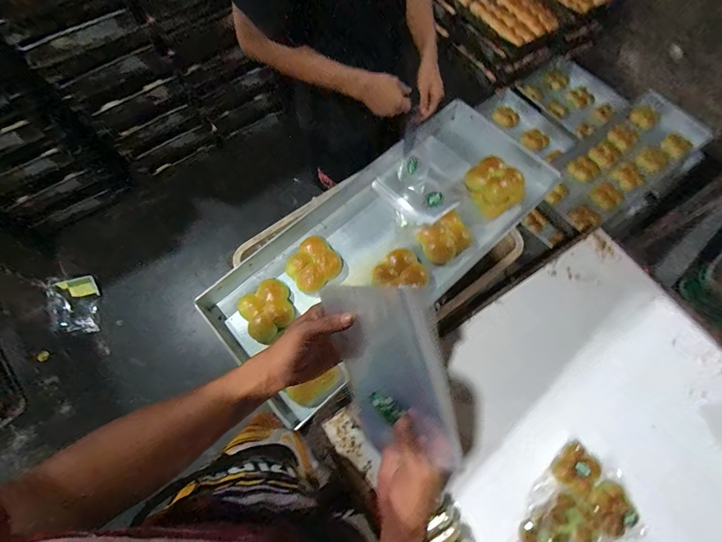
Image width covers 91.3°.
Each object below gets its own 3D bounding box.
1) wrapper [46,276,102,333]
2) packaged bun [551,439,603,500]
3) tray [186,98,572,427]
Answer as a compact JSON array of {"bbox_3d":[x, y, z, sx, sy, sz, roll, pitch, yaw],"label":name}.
[{"bbox_3d":[-1.168,0.141,1.437,0.159,0.028,0.229,-7,84,-33],"label":"wrapper"},{"bbox_3d":[0.607,0.559,0.993,0.105,0.042,0.129,43,75,16],"label":"packaged bun"},{"bbox_3d":[0.063,-0.076,0.842,0.853,0.079,0.358,-41,73,-13],"label":"tray"}]

